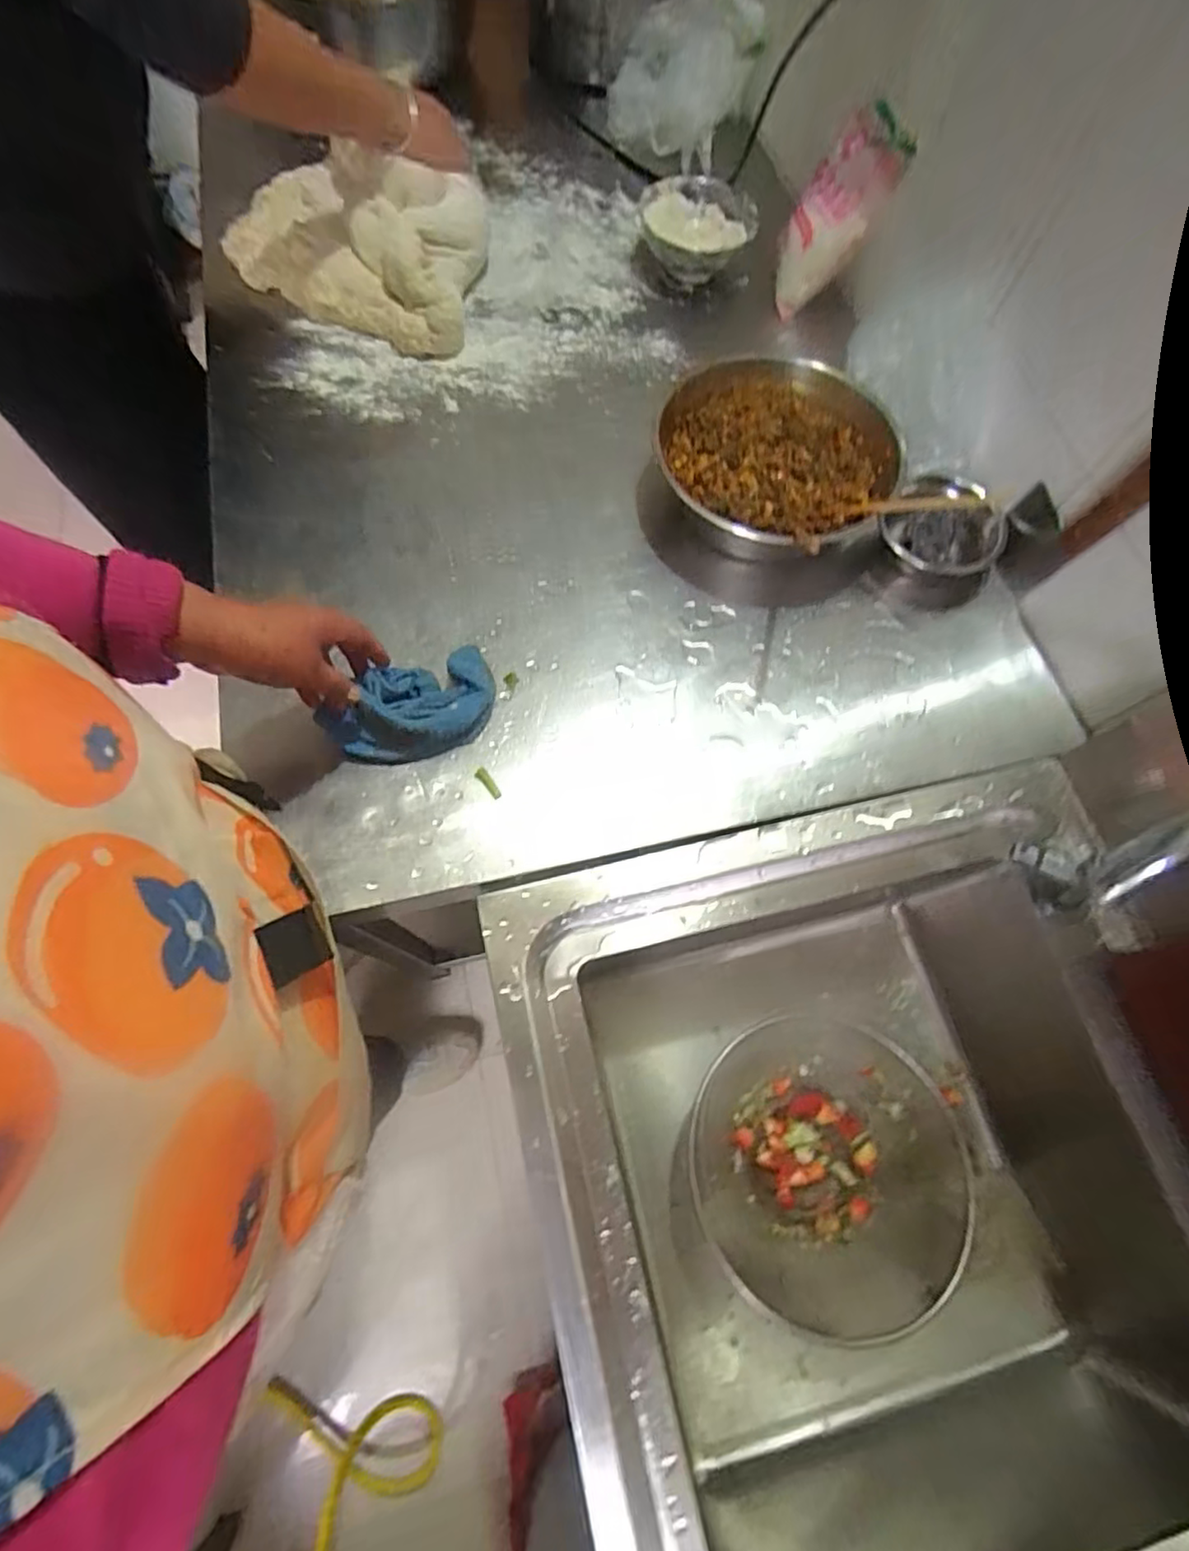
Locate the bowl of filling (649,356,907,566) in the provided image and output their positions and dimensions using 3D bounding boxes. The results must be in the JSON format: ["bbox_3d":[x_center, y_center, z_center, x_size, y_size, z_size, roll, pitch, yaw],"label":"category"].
[{"bbox_3d":[0.185,-0.315,0.680,0.243,0.079,0.221,1,72,-2],"label":"bowl of filling"}]

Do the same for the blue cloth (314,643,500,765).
[{"bbox_3d":[-0.167,-0.064,0.593,0.152,0.040,0.093,-17,73,-7],"label":"blue cloth"}]

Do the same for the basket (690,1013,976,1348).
[{"bbox_3d":[0.227,0.381,0.643,0.254,0.106,0.247,1,69,-2],"label":"basket"}]

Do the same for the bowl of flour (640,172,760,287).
[{"bbox_3d":[0.128,-0.677,0.830,0.143,0.081,0.137,1,69,-2],"label":"bowl of flour"}]

